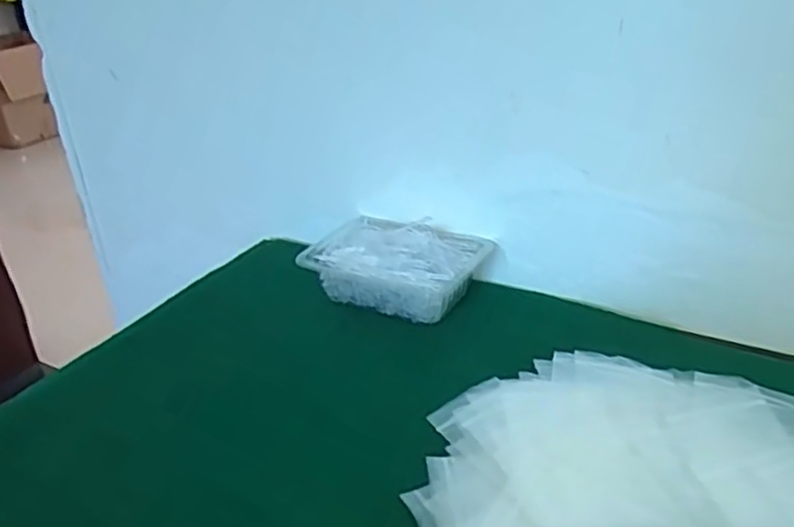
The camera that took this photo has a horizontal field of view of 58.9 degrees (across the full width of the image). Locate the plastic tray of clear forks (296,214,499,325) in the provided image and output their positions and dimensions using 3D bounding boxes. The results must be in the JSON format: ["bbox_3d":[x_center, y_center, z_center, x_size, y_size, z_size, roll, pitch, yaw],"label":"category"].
[{"bbox_3d":[0.002,0.002,0.746,0.172,0.052,0.115,13,32,28],"label":"plastic tray of clear forks"}]

